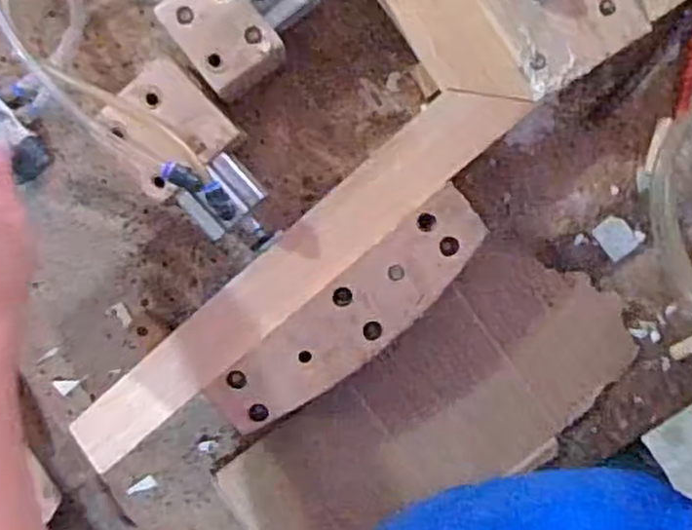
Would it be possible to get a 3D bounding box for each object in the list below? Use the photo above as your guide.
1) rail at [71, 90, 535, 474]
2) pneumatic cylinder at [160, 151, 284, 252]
[{"bbox_3d":[-0.043,0.007,0.586,0.421,0.021,0.053,-41,95,2],"label":"rail"},{"bbox_3d":[-0.091,-0.047,0.567,0.051,0.052,0.088,-39,95,2],"label":"pneumatic cylinder"}]

